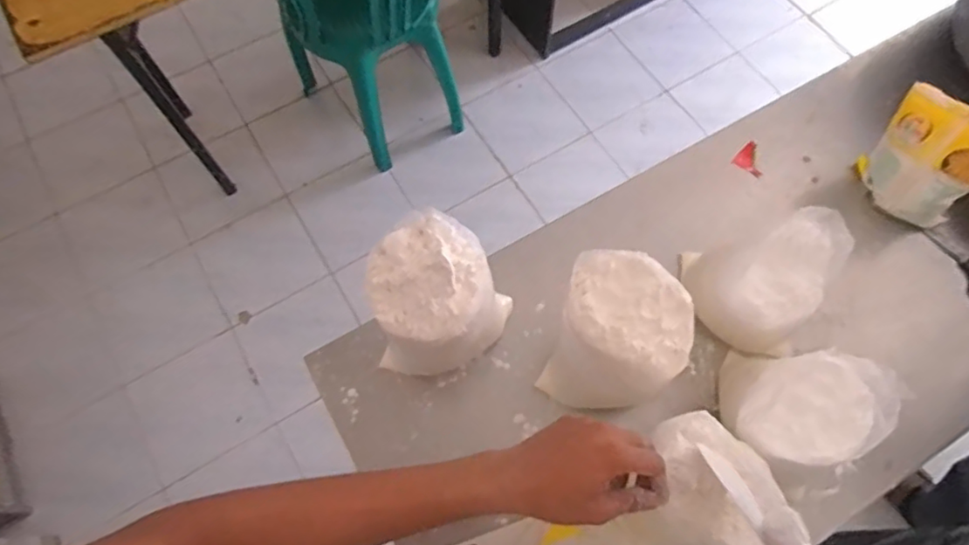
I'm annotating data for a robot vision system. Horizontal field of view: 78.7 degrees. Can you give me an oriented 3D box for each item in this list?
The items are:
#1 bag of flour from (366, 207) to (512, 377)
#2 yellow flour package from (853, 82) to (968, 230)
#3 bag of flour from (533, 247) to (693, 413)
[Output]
[{"bbox_3d":[-0.048,0.035,0.664,0.139,0.218,0.130,13,68,6],"label":"bag of flour"},{"bbox_3d":[0.579,-0.148,0.777,0.084,0.151,0.145,-39,72,-14],"label":"yellow flour package"},{"bbox_3d":[0.144,0.075,0.664,0.127,0.187,0.128,18,69,8],"label":"bag of flour"}]

